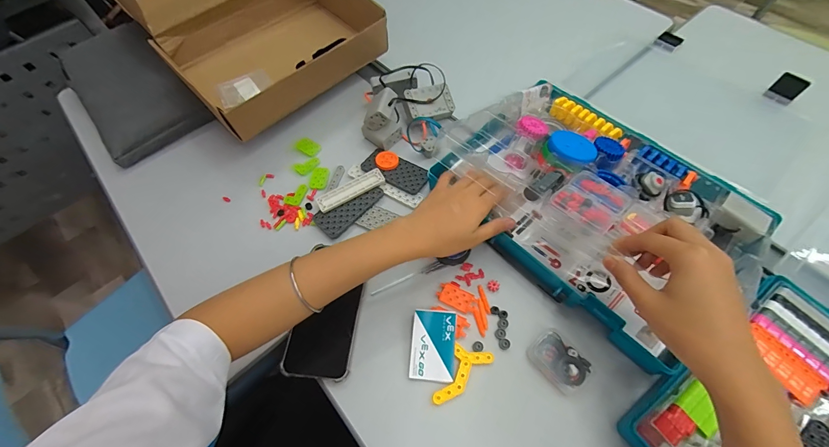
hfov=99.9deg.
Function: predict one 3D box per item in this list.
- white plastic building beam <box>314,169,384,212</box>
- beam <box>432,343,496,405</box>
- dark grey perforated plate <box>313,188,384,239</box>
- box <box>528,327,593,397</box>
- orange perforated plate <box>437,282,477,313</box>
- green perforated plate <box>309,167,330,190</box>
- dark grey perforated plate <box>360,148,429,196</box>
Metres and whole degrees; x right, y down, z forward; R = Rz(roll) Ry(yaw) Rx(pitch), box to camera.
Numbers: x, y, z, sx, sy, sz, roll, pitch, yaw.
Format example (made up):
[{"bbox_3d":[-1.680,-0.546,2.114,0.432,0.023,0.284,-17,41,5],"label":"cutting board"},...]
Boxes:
[{"bbox_3d":[-0.093,-0.049,0.511,0.102,0.012,0.028,-26,64,-11],"label":"white plastic building beam"},{"bbox_3d":[0.056,0.172,0.391,0.047,0.004,0.073,23,66,14],"label":"beam"},{"bbox_3d":[-0.094,-0.024,0.503,0.050,0.008,0.099,40,71,20],"label":"dark grey perforated plate"},{"bbox_3d":[0.162,0.154,0.390,0.045,0.014,0.062,-35,66,-15],"label":"box"},{"bbox_3d":[0.054,0.093,0.436,0.050,0.006,0.026,26,67,15],"label":"orange perforated plate"},{"bbox_3d":[-0.146,-0.071,0.540,0.027,0.005,0.039,5,63,5],"label":"green perforated plate"},{"bbox_3d":[-0.028,-0.081,0.528,0.101,0.009,0.051,26,61,13],"label":"dark grey perforated plate"}]

